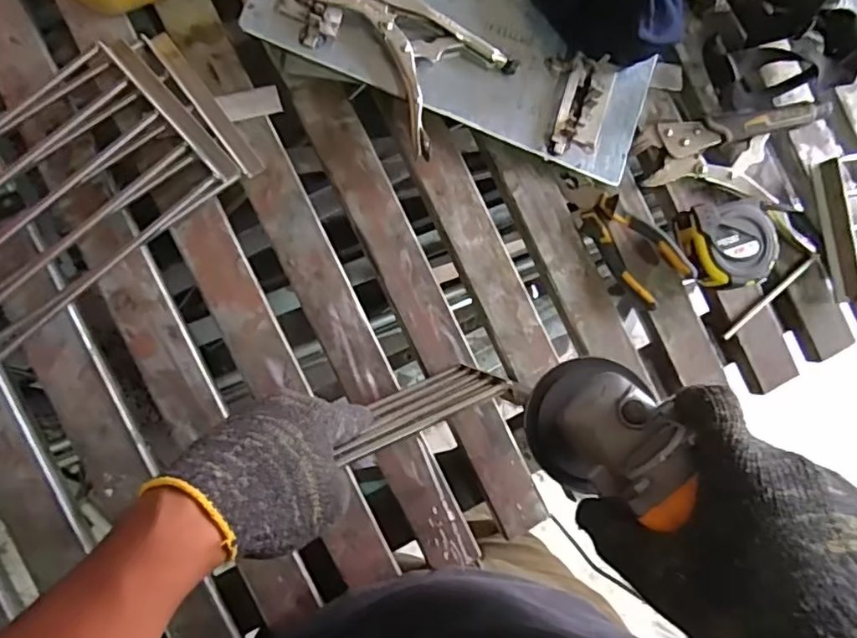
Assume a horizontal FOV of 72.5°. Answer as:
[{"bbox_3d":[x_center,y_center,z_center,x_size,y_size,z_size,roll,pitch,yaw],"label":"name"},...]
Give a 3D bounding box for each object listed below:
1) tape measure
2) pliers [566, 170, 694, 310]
[{"bbox_3d":[0.293,-0.070,0.577,0.083,0.049,0.085,-7,89,-8],"label":"tape measure"},{"bbox_3d":[0.185,-0.083,0.565,0.058,0.039,0.151,-45,94,-8],"label":"pliers"}]

